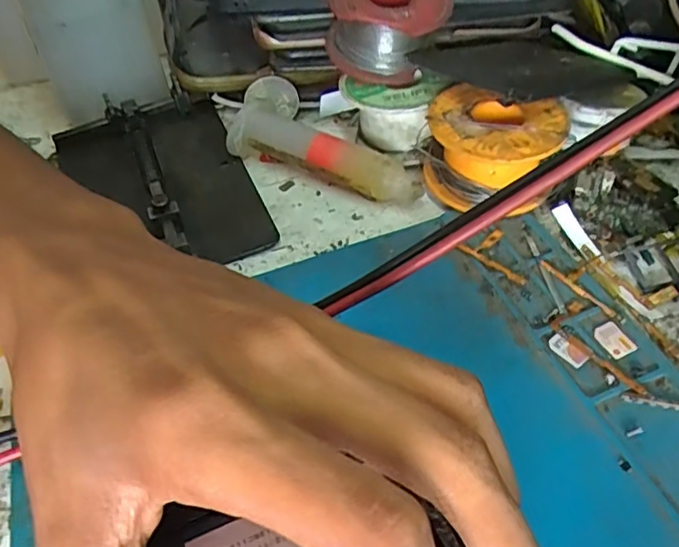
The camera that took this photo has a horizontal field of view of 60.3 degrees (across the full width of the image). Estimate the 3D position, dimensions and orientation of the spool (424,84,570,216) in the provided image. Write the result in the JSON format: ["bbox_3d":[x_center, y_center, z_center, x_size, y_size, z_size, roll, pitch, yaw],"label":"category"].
[{"bbox_3d":[0.059,-0.049,0.233,0.044,0.032,0.048,-3,47,3],"label":"spool"}]

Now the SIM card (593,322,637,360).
[{"bbox_3d":[0.089,0.022,0.190,0.010,0.004,0.012,-22,54,-16],"label":"SIM card"}]

